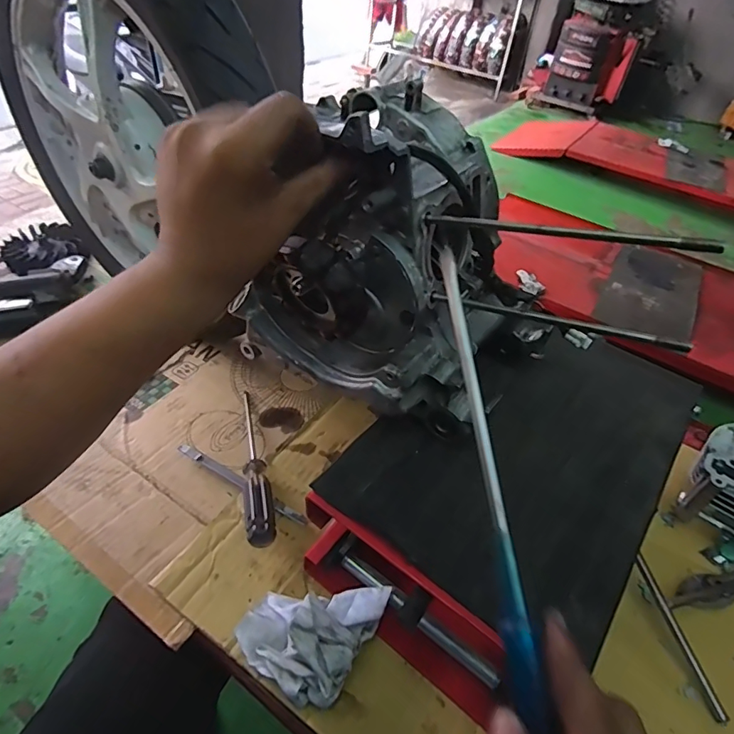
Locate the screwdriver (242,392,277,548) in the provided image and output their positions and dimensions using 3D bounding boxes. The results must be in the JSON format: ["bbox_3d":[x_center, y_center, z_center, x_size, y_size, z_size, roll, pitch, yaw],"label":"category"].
[{"bbox_3d":[-0.130,0.106,0.551,0.030,0.022,0.229,-8,31,-14],"label":"screwdriver"}]

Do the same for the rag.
[{"bbox_3d":[-0.049,0.218,0.419,0.103,0.069,0.111,27,48,19],"label":"rag"}]

